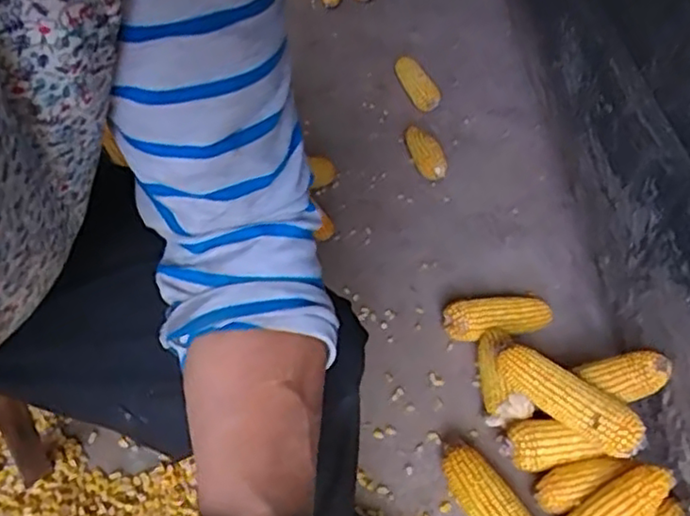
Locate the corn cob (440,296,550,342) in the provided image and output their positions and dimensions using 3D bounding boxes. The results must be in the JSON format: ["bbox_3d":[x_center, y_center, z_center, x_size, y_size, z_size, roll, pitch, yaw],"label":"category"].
[{"bbox_3d":[0.224,0.089,0.960,0.153,0.061,0.061,1,44,-12],"label":"corn cob"}]

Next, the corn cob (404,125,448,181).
[{"bbox_3d":[0.154,-0.206,1.269,0.052,0.048,0.141,-7,46,-19],"label":"corn cob"}]

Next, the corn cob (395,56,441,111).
[{"bbox_3d":[0.154,-0.389,1.457,0.054,0.048,0.184,-6,45,-18],"label":"corn cob"}]

